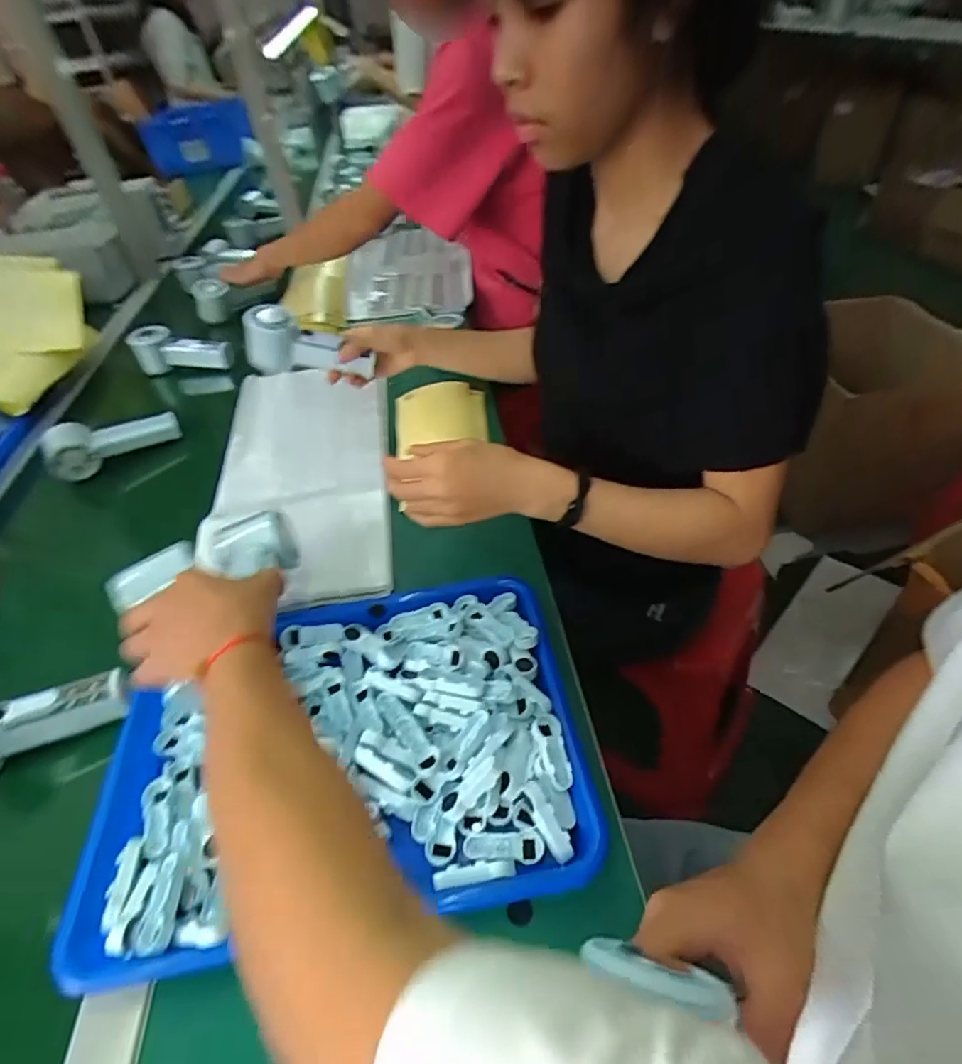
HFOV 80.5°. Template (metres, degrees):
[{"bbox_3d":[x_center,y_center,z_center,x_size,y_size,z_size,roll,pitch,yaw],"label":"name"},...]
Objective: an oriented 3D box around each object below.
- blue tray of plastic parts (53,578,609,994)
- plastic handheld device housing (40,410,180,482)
[{"bbox_3d":[-0.104,0.152,0.415,0.338,0.038,0.243,-11,44,-3],"label":"blue tray of plastic parts"},{"bbox_3d":[-0.469,-0.118,0.725,0.151,0.052,0.051,-26,47,-18],"label":"plastic handheld device housing"}]

